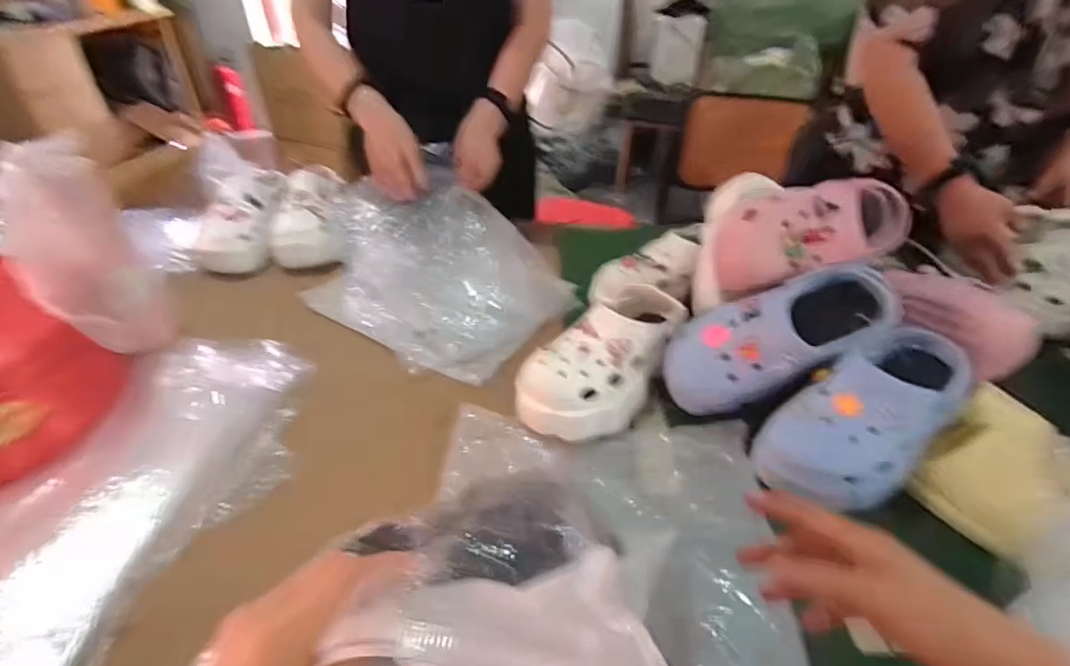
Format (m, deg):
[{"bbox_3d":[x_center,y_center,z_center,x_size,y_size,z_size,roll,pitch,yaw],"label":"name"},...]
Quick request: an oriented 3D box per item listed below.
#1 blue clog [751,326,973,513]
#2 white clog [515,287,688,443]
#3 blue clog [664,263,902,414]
[{"bbox_3d":[0.348,0.084,0.539,0.253,0.083,0.116,-33,45,-9],"label":"blue clog"},{"bbox_3d":[0.091,0.036,0.647,0.110,0.095,0.256,29,45,32],"label":"white clog"},{"bbox_3d":[0.266,-0.001,0.578,0.257,0.082,0.105,-26,37,10],"label":"blue clog"}]

